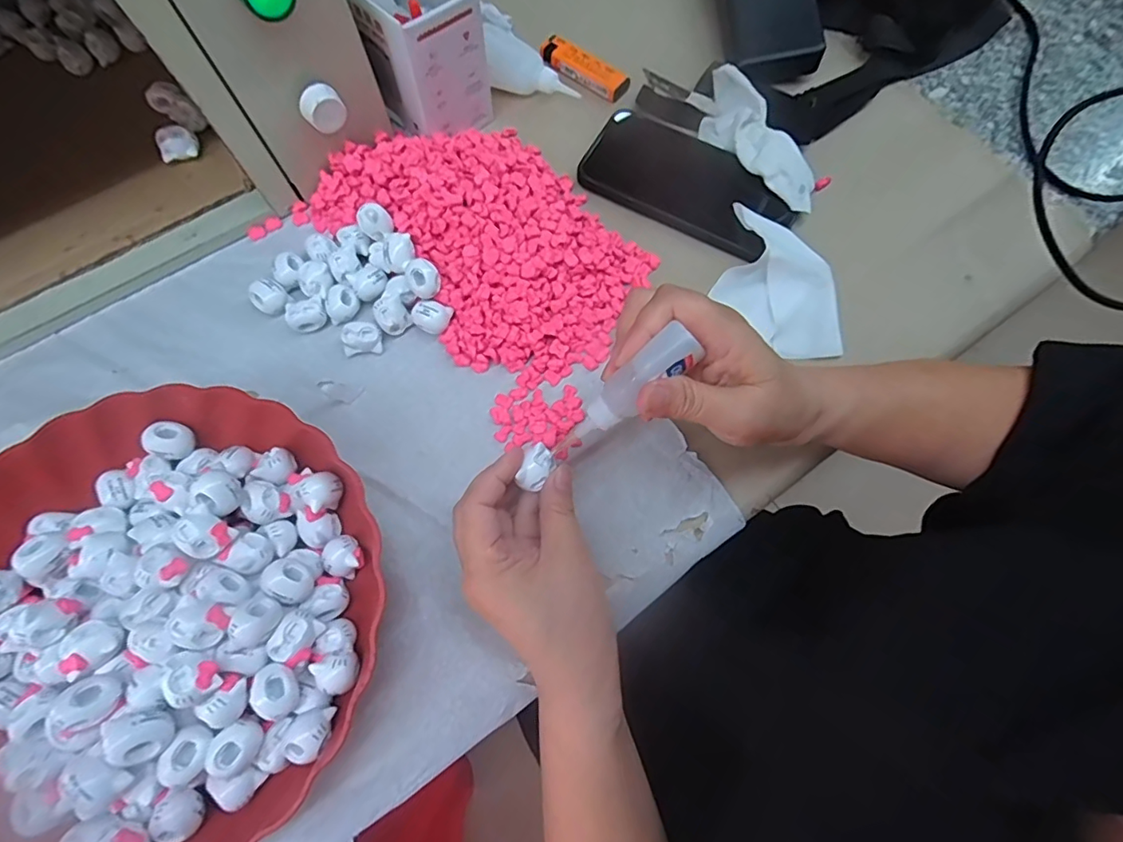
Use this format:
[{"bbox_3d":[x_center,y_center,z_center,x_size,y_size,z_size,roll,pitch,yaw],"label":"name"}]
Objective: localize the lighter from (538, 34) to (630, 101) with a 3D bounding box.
[{"bbox_3d":[0.018,-0.298,0.440,0.083,0.009,0.022,36,74,11],"label":"lighter"}]

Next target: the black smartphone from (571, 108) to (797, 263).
[{"bbox_3d":[0.096,-0.184,0.399,0.156,0.013,0.081,30,73,9],"label":"black smartphone"}]

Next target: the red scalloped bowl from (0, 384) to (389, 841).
[{"bbox_3d":[-0.218,0.101,0.275,0.236,0.053,0.235,0,71,-1],"label":"red scalloped bowl"}]

